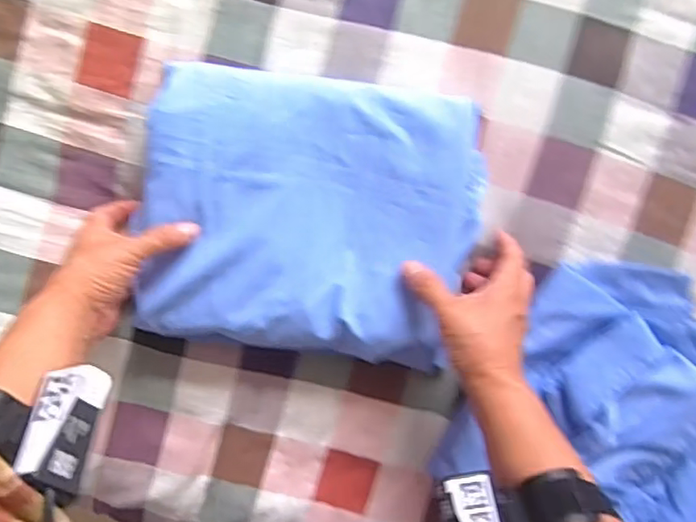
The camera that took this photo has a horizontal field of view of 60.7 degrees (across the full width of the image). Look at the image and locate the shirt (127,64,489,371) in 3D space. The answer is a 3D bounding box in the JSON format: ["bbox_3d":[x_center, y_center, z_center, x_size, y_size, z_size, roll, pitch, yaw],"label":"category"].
[{"bbox_3d":[-0.029,-0.038,0.475,0.263,0.021,0.216,9,91,-1],"label":"shirt"}]

